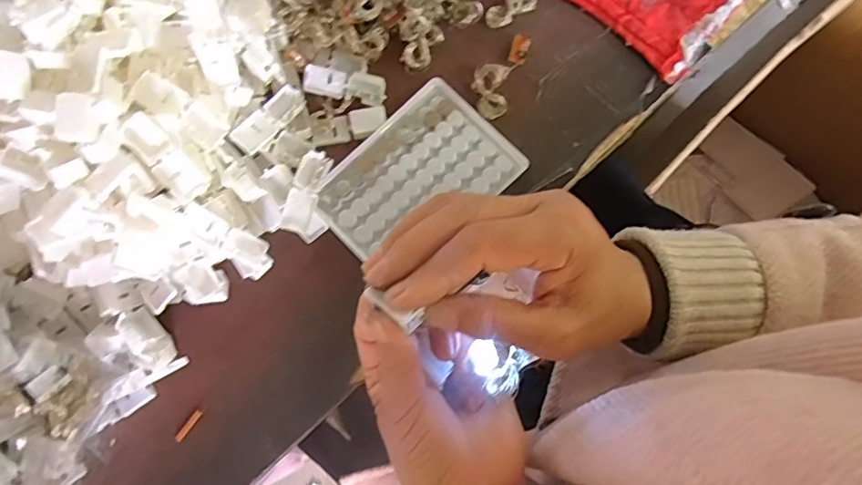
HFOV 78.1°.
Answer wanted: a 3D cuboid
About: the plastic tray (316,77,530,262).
[{"bbox_3d":[-0.011,-0.045,0.371,0.129,0.010,0.089,-41,82,-6],"label":"plastic tray"}]

